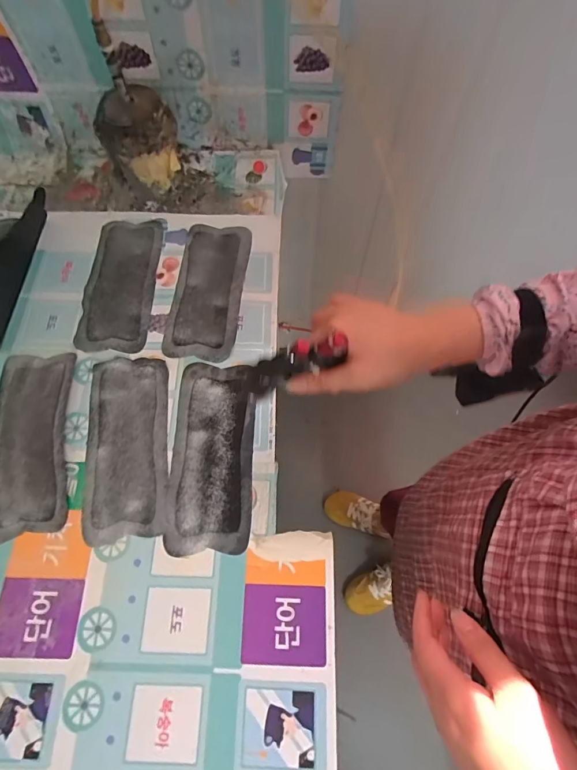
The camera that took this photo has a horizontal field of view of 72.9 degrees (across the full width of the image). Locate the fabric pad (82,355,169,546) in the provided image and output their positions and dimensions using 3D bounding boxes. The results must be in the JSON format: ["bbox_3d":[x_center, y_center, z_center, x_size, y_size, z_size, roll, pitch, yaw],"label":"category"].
[{"bbox_3d":[-0.197,0.067,0.478,0.092,0.004,0.223,-5,69,-4],"label":"fabric pad"}]

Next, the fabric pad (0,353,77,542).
[{"bbox_3d":[-0.316,0.061,0.472,0.092,0.020,0.225,-7,69,-5],"label":"fabric pad"}]

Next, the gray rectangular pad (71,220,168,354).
[{"bbox_3d":[-0.244,-0.152,0.567,0.097,0.012,0.221,3,68,-1],"label":"gray rectangular pad"}]

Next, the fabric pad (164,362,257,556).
[{"bbox_3d":[-0.092,0.081,0.479,0.095,0.006,0.227,1,68,-2],"label":"fabric pad"}]

